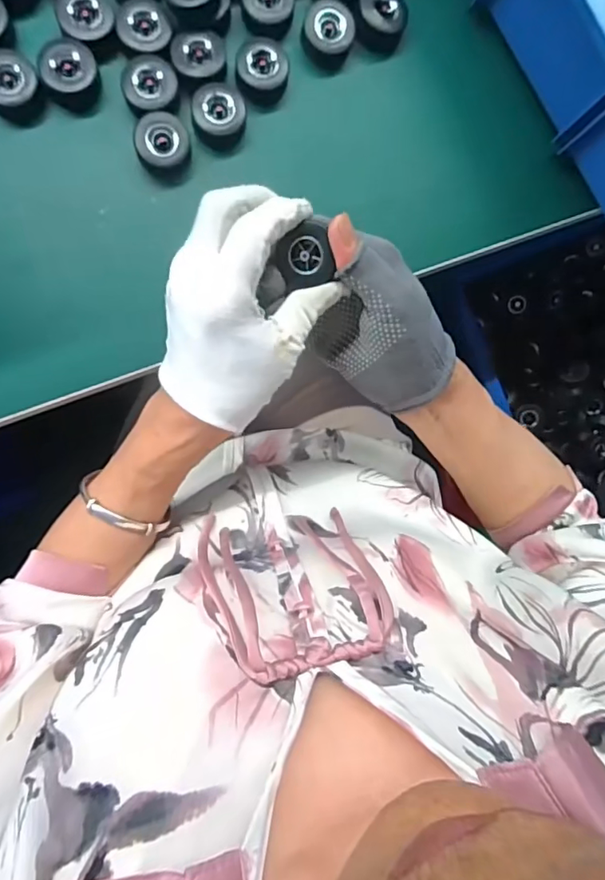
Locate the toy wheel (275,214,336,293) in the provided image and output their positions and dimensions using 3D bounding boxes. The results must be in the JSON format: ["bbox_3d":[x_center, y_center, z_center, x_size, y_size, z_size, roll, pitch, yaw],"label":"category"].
[{"bbox_3d":[0.001,-0.110,0.310,0.030,0.018,0.036,-12,94,-7],"label":"toy wheel"}]

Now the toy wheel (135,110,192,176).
[{"bbox_3d":[-0.098,-0.208,0.370,0.036,0.021,0.034,0,93,-8],"label":"toy wheel"}]

